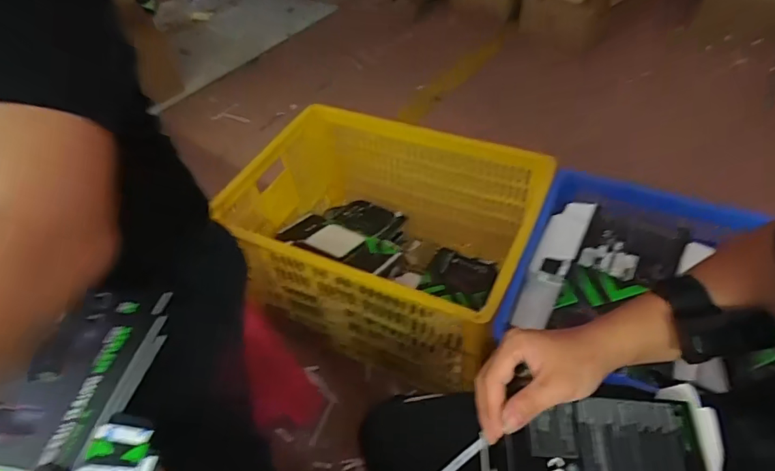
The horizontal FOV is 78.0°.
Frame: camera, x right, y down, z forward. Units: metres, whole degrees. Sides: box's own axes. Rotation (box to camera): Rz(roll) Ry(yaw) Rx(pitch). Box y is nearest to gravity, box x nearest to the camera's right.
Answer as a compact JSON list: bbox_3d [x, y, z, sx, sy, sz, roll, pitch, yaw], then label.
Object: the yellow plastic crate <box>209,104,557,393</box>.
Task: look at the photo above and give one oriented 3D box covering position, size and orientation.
[{"bbox_3d":[-0.017,0.014,1.225,0.712,0.420,0.516,15,53,18],"label":"yellow plastic crate"}]

